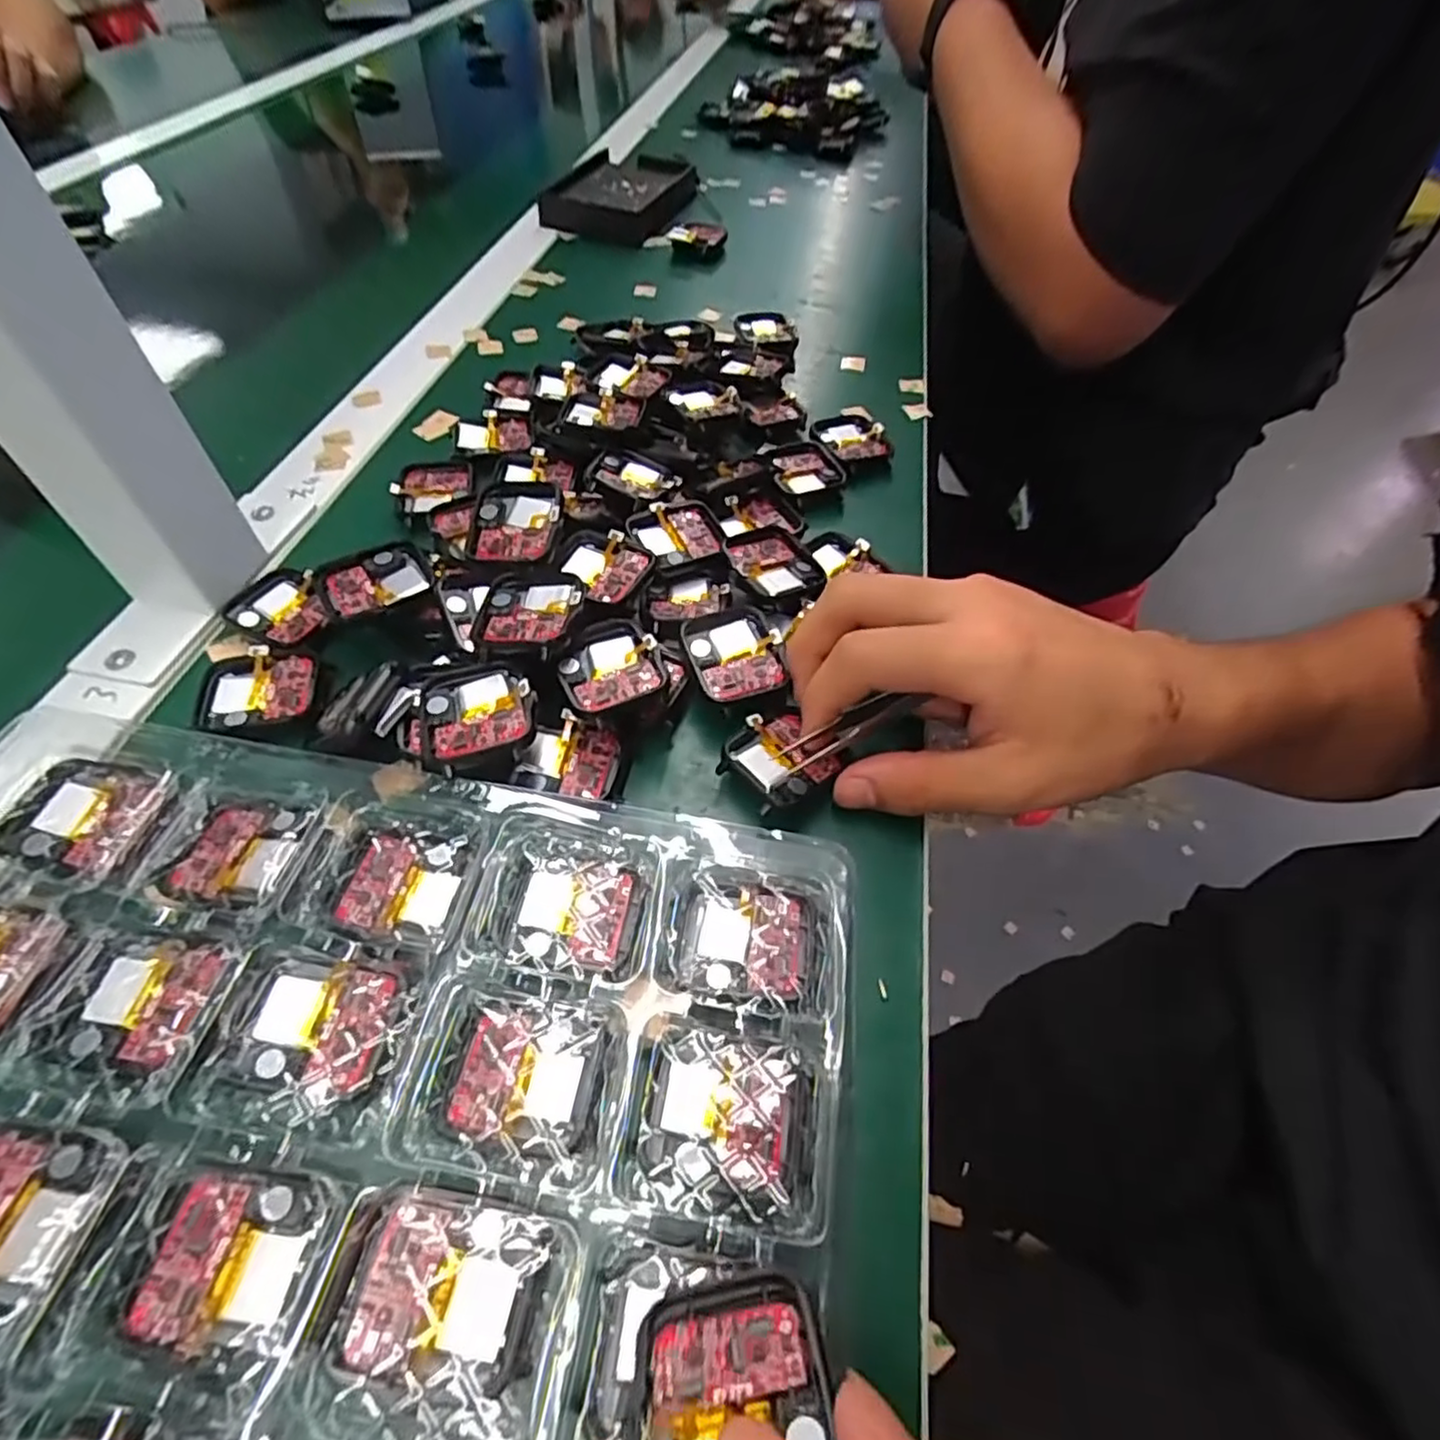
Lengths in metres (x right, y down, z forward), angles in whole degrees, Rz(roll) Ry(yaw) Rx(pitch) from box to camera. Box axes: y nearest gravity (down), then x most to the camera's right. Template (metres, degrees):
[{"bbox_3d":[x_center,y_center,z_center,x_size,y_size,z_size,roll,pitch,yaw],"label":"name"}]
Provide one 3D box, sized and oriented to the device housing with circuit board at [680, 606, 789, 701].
[{"bbox_3d":[0.006,-0.026,0.276,0.037,0.011,0.039,-11,54,-11],"label":"device housing with circuit board"}]

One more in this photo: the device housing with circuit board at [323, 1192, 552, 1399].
[{"bbox_3d":[-0.063,0.131,0.162,0.044,0.010,0.033,8,53,4],"label":"device housing with circuit board"}]

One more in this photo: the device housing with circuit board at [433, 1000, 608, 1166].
[{"bbox_3d":[-0.053,0.097,0.190,0.040,0.013,0.035,9,53,5],"label":"device housing with circuit board"}]

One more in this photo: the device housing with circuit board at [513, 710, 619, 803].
[{"bbox_3d":[-0.054,0.012,0.259,0.035,0.006,0.033,12,53,7],"label":"device housing with circuit board"}]

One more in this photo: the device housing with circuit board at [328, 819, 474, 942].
[{"bbox_3d":[-0.101,0.052,0.223,0.034,0.012,0.035,11,53,6],"label":"device housing with circuit board"}]

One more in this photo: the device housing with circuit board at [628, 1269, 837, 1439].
[{"bbox_3d":[0.002,0.132,0.135,0.037,0.008,0.044,-10,21,-6],"label":"device housing with circuit board"}]

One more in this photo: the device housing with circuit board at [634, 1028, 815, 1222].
[{"bbox_3d":[0.002,0.106,0.187,0.044,0.010,0.039,10,53,5],"label":"device housing with circuit board"}]

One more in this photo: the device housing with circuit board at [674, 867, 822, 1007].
[{"bbox_3d":[0.008,0.068,0.218,0.043,0.014,0.039,10,53,5],"label":"device housing with circuit board"}]

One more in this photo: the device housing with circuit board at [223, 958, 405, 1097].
[{"bbox_3d":[-0.110,0.084,0.194,0.042,0.008,0.033,7,52,3],"label":"device housing with circuit board"}]

